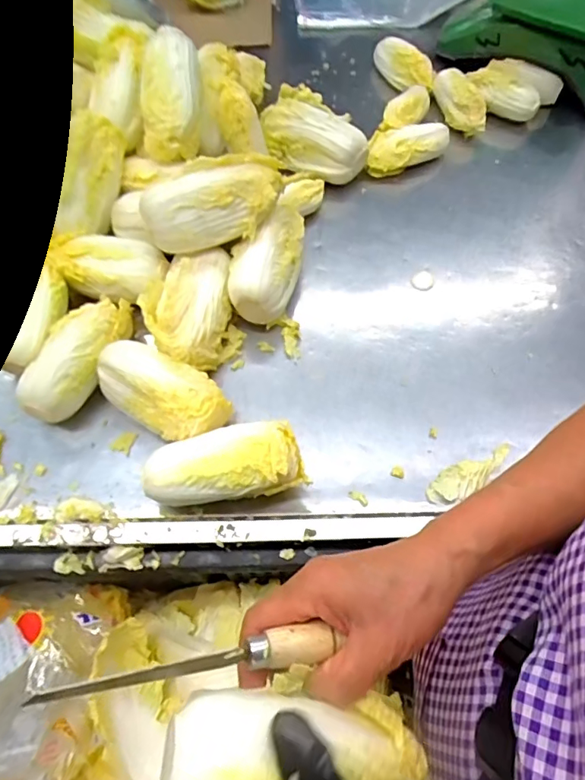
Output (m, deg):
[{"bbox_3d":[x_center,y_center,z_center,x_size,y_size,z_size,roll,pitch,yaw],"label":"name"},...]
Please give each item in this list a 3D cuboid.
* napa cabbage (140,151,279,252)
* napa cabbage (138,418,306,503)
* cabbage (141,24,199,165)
[{"bbox_3d":[-0.085,-0.202,0.536,0.148,0.060,0.059,-13,64,-6],"label":"napa cabbage"},{"bbox_3d":[-0.061,0.071,0.465,0.137,0.075,0.067,-6,64,-3],"label":"napa cabbage"},{"bbox_3d":[-0.151,-0.365,0.618,0.068,0.056,0.161,3,90,4],"label":"cabbage"}]

